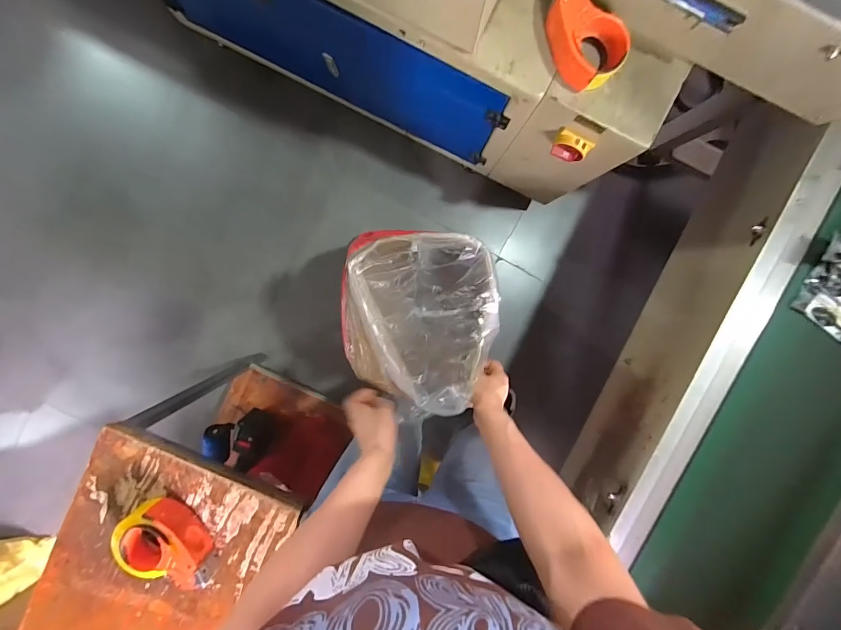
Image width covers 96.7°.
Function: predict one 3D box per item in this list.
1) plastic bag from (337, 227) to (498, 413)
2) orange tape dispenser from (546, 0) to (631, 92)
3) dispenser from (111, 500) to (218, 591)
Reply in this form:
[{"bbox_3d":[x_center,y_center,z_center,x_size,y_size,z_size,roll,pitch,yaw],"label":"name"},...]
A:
[{"bbox_3d":[0.000,0.013,0.541,0.203,0.095,0.245,3,95,1],"label":"plastic bag"},{"bbox_3d":[0.252,-0.434,0.575,0.086,0.059,0.144,-22,95,3],"label":"orange tape dispenser"},{"bbox_3d":[-0.445,0.396,0.643,0.143,0.059,0.156,-13,95,2],"label":"dispenser"}]

